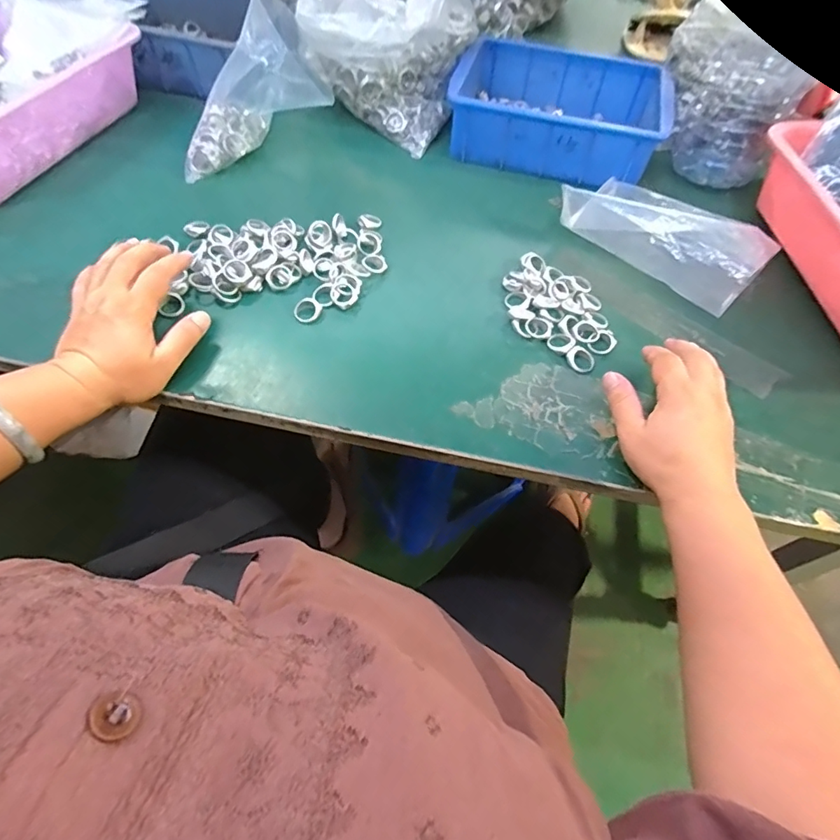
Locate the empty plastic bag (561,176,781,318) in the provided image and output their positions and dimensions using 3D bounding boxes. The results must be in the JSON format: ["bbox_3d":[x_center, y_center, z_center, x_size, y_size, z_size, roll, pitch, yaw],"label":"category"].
[{"bbox_3d":[0.243,-0.191,0.487,0.192,0.061,0.093,41,64,19],"label":"empty plastic bag"}]

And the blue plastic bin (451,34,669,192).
[{"bbox_3d":[0.163,-0.375,0.595,0.237,0.074,0.177,17,59,6],"label":"blue plastic bin"}]

